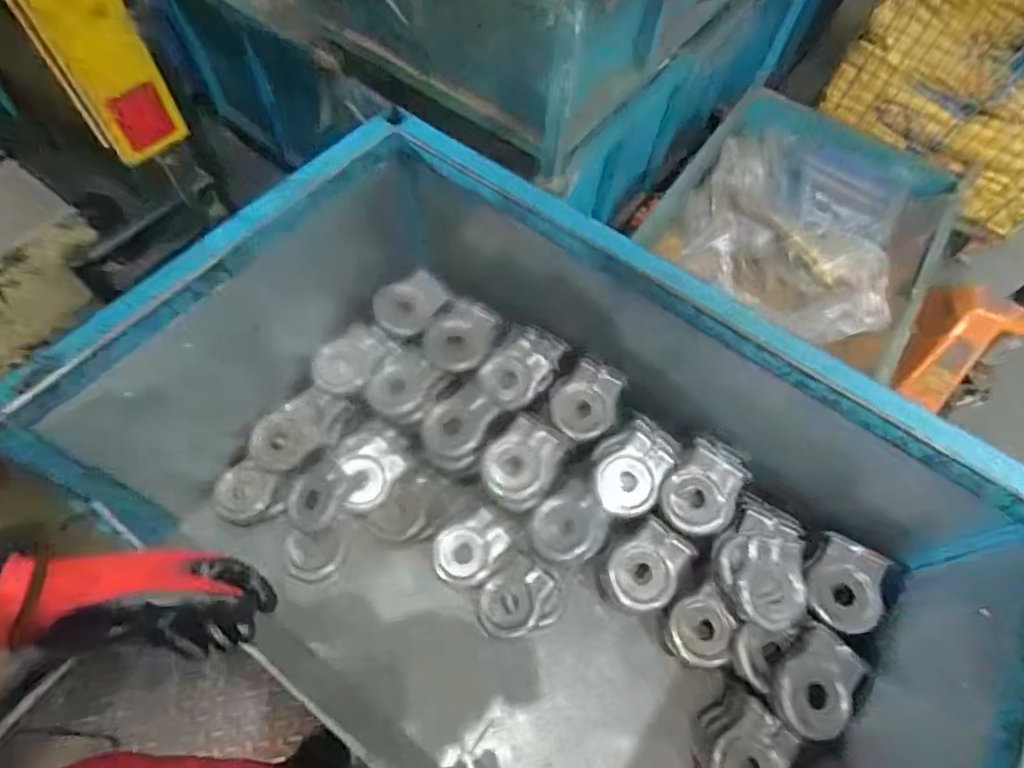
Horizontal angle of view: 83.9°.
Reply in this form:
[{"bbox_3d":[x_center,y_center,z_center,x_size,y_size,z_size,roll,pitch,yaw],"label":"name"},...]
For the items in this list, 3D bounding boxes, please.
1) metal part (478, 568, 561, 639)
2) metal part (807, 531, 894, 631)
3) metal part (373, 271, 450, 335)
[{"bbox_3d":[0.011,0.334,0.857,0.129,0.044,0.083,-6,62,-6],"label":"metal part"},{"bbox_3d":[0.468,0.278,0.794,0.086,0.055,0.125,1,68,37],"label":"metal part"},{"bbox_3d":[-0.171,-0.132,0.959,0.123,0.043,0.093,-26,66,-16],"label":"metal part"}]

